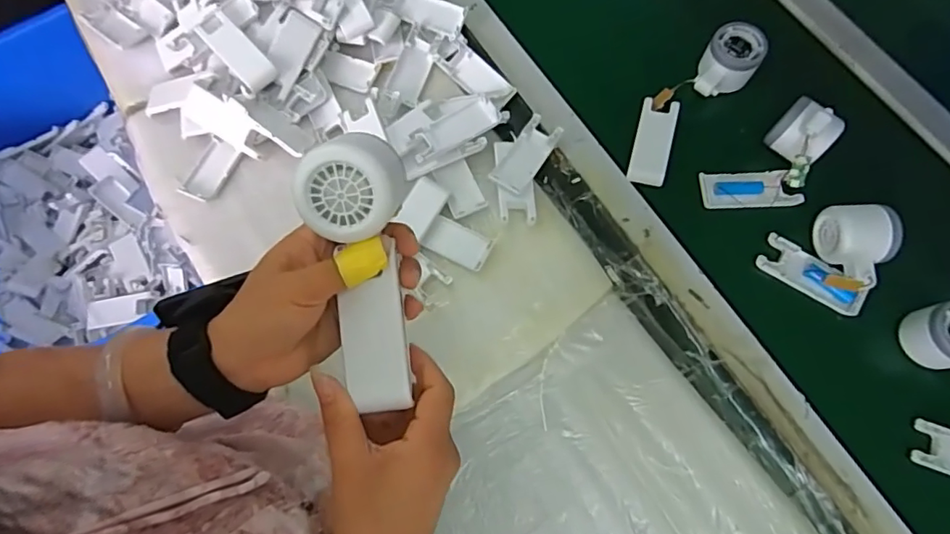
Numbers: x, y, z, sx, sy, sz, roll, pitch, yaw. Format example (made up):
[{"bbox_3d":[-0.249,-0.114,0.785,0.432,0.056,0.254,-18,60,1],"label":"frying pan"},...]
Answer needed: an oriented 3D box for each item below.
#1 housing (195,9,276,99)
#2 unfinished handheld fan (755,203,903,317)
[{"bbox_3d":[-0.271,-0.240,0.589,0.041,0.026,0.101,-42,75,-10],"label":"housing"},{"bbox_3d":[0.355,-0.020,0.526,0.097,0.054,0.099,24,73,8],"label":"unfinished handheld fan"}]

